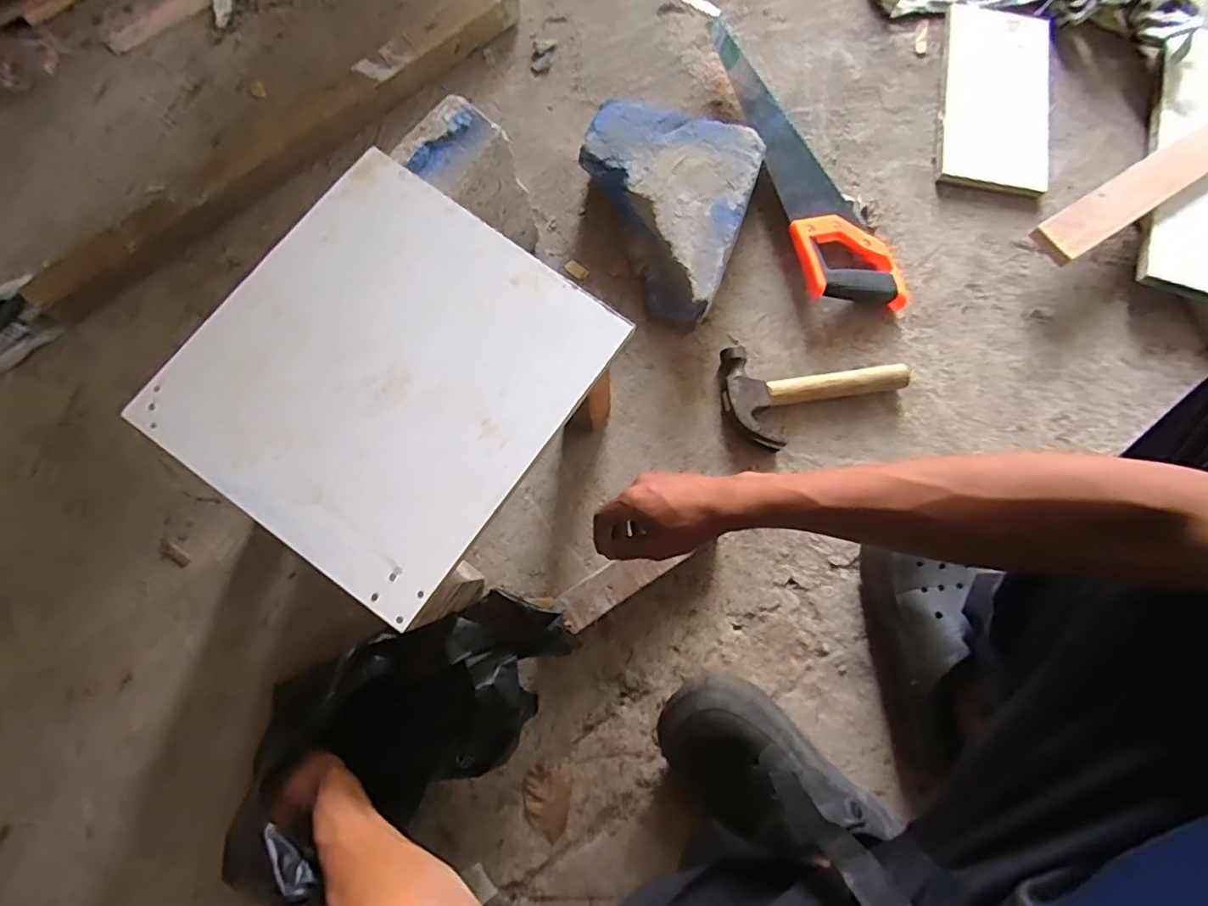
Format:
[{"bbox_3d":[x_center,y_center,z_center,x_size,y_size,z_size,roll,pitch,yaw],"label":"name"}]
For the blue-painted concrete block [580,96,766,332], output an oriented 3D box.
[{"bbox_3d":[0.063,-0.290,0.675,0.205,0.078,0.235,19,79,2],"label":"blue-painted concrete block"}]

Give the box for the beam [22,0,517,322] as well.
[{"bbox_3d":[-0.385,-0.380,0.692,0.697,0.050,0.042,-40,82,-9],"label":"beam"}]

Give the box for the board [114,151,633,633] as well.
[{"bbox_3d":[-0.172,-0.066,0.439,0.274,0.010,0.286,36,80,5],"label":"board"}]

